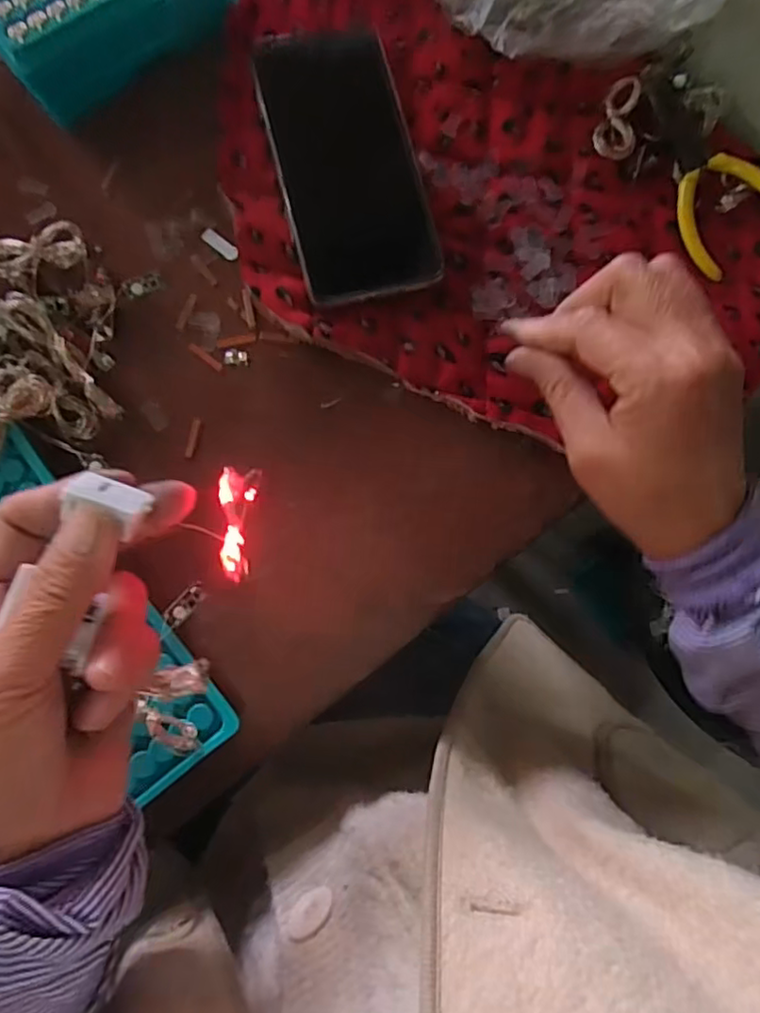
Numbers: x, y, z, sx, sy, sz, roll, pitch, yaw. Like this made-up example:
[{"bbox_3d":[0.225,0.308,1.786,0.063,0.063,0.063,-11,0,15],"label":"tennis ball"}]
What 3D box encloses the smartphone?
[{"bbox_3d":[-0.019,-0.194,0.353,0.077,0.013,0.161,-14,81,-4],"label":"smartphone"}]

